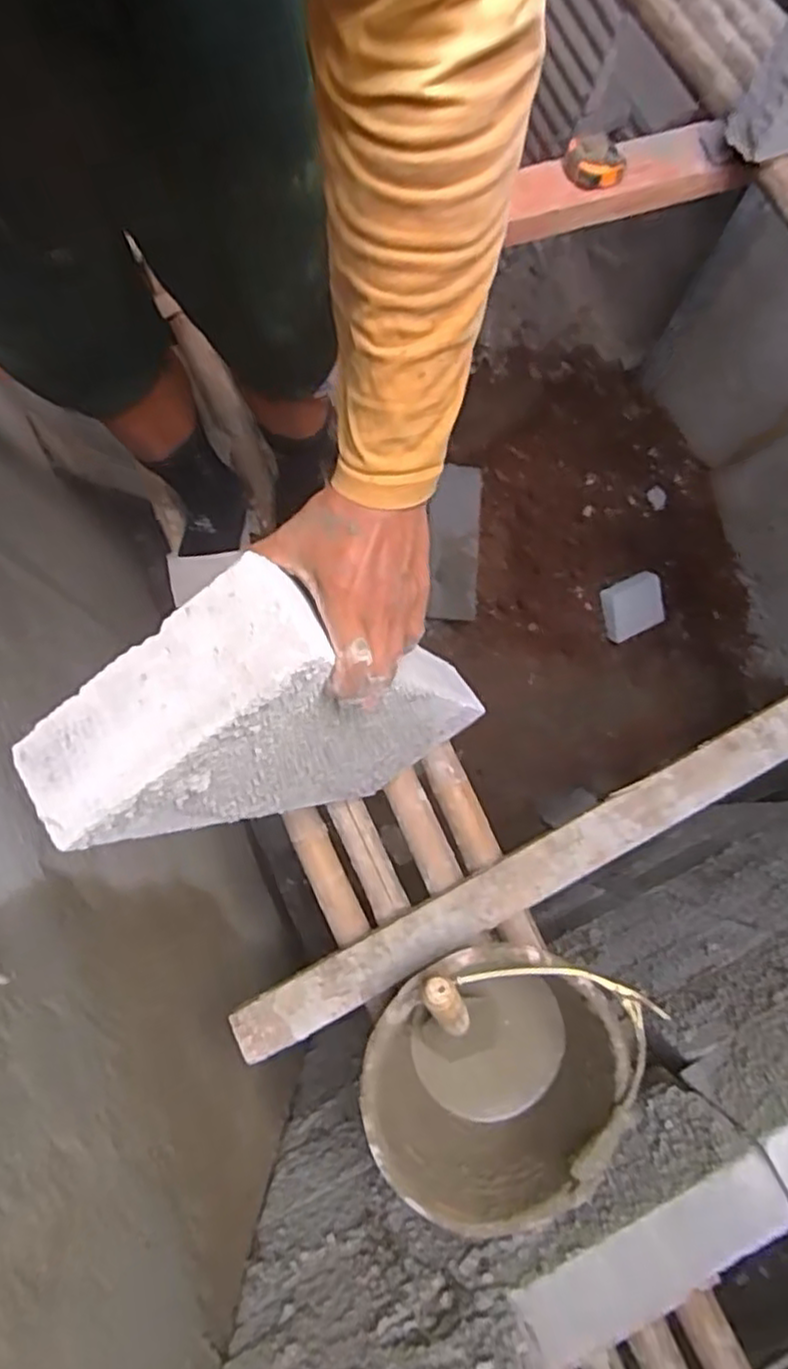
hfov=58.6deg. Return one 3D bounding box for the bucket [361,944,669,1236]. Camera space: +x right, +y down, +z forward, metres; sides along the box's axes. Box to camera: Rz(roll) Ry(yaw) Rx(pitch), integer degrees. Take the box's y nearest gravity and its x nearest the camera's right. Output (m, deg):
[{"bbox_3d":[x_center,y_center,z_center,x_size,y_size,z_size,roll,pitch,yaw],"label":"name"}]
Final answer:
[{"bbox_3d":[0.102,0.424,0.788,0.248,0.256,0.274,23,79,4],"label":"bucket"}]

